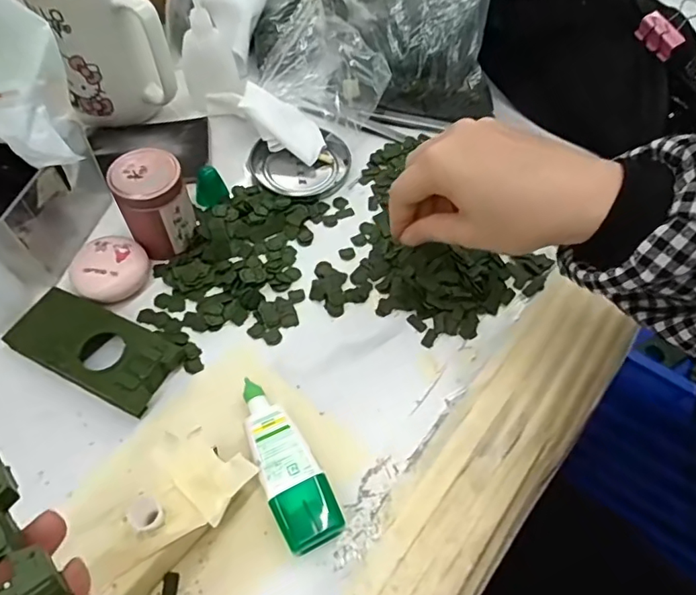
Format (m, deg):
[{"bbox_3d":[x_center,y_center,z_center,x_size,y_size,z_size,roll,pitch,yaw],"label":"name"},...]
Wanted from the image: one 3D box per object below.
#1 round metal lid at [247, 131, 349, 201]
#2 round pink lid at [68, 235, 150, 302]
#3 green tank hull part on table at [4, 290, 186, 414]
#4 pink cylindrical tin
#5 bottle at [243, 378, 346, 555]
[{"bbox_3d":[-0.036,-0.109,0.422,0.075,0.013,0.073,2,58,-3],"label":"round metal lid"},{"bbox_3d":[-0.157,-0.019,0.347,0.047,0.021,0.038,-31,65,-20],"label":"round pink lid"},{"bbox_3d":[-0.157,0.030,0.319,0.105,0.021,0.047,23,60,10],"label":"green tank hull part on table"},{"bbox_3d":[-0.128,-0.061,0.351,0.043,0.060,0.042,2,58,-3],"label":"pink cylindrical tin"},{"bbox_3d":[-0.035,0.089,0.286,0.030,0.025,0.095,-23,63,-16],"label":"bottle"}]

